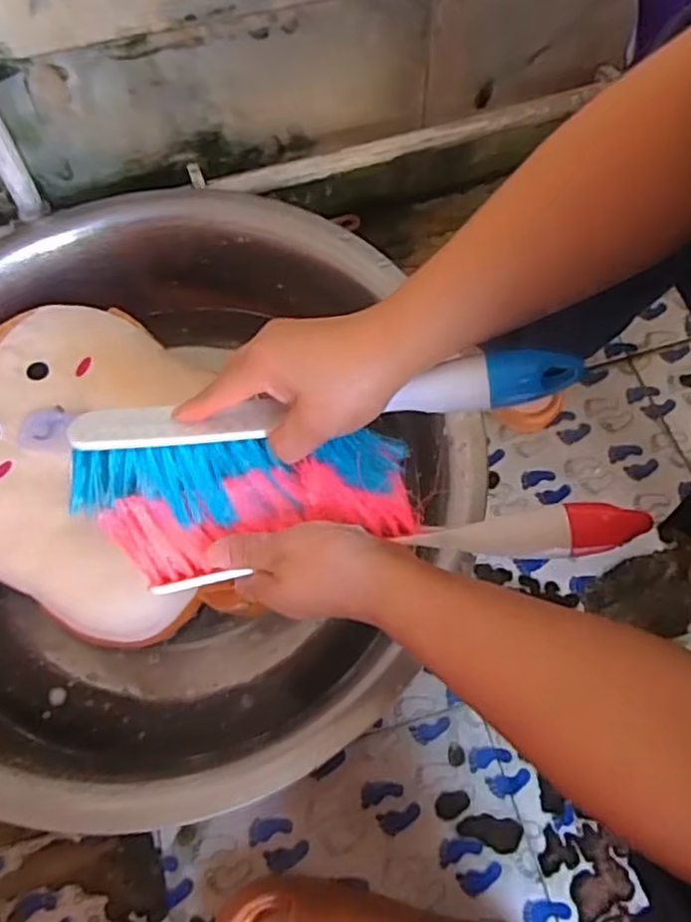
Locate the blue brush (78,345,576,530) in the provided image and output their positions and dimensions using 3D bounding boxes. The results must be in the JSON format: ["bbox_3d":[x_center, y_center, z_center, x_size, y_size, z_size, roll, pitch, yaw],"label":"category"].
[{"bbox_3d":[-0.022,-0.009,0.406,0.302,0.064,0.069,-10,63,10],"label":"blue brush"}]

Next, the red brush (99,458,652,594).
[{"bbox_3d":[0.014,0.039,0.403,0.315,0.041,0.060,0,63,2],"label":"red brush"}]

